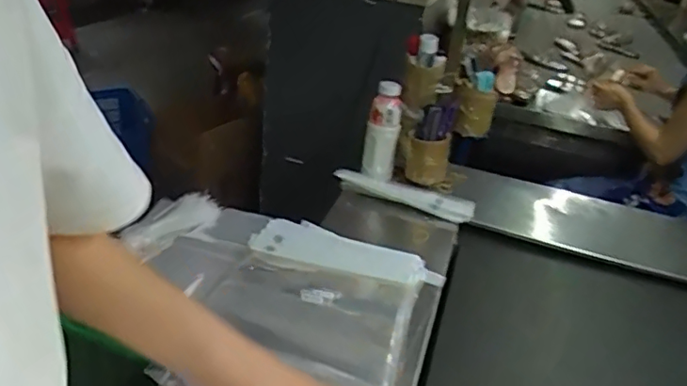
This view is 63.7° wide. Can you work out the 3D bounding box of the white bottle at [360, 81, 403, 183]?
[{"bbox_3d":[0.079,-0.117,1.110,0.068,0.188,0.081,8,30,1],"label":"white bottle"}]

